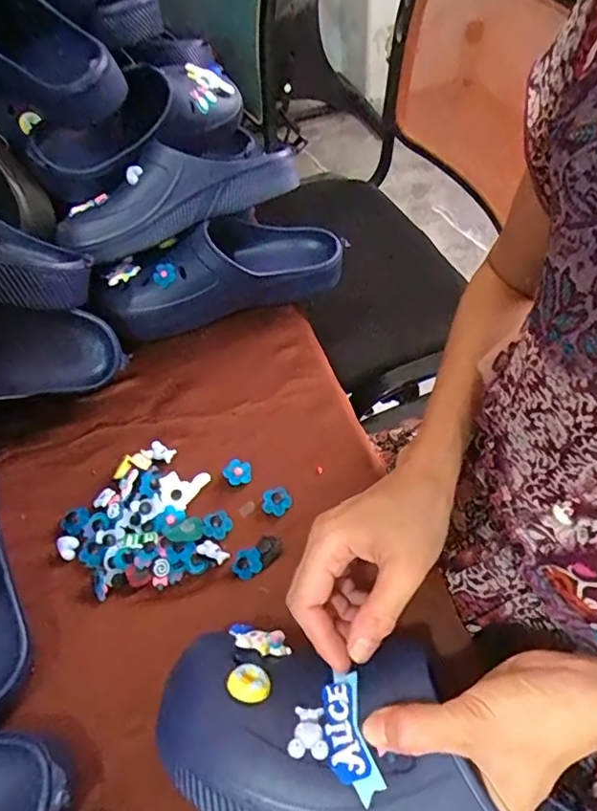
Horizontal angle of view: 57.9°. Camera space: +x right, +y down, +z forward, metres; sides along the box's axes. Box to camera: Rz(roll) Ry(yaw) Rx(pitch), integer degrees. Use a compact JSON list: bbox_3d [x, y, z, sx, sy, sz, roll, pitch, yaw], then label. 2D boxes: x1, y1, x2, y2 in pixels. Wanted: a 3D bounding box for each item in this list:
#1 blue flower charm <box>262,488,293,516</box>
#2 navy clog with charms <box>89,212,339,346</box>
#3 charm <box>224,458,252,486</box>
[{"bbox_3d":[-0.019,0.083,0.468,0.024,0.006,0.024,-3,54,4],"label":"blue flower charm"},{"bbox_3d":[-0.083,-0.144,0.591,0.263,0.091,0.085,-22,55,-10],"label":"navy clog with charms"},{"bbox_3d":[-0.055,0.059,0.488,0.024,0.011,0.023,-3,54,4],"label":"charm"}]

